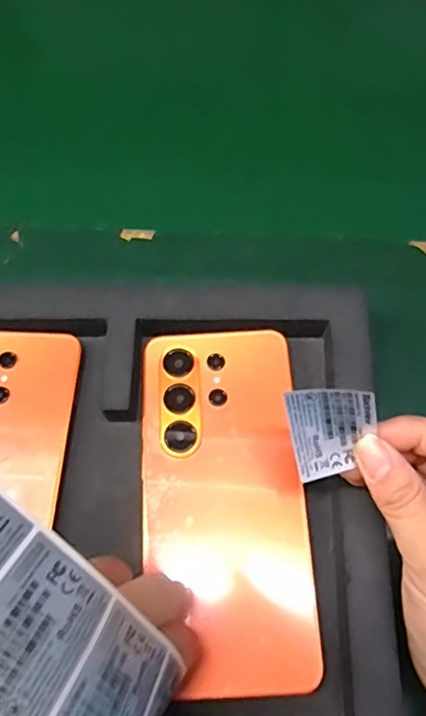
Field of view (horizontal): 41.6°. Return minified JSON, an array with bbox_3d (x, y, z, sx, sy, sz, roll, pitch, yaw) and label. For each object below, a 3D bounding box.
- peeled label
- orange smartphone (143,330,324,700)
[{"bbox_3d":[0.048,0.030,0.225,0.033,0.039,0.008,-6,22,9],"label":"peeled label"},{"bbox_3d":[0.007,0.066,0.272,0.079,0.006,0.169,-8,68,-1],"label":"orange smartphone"}]

